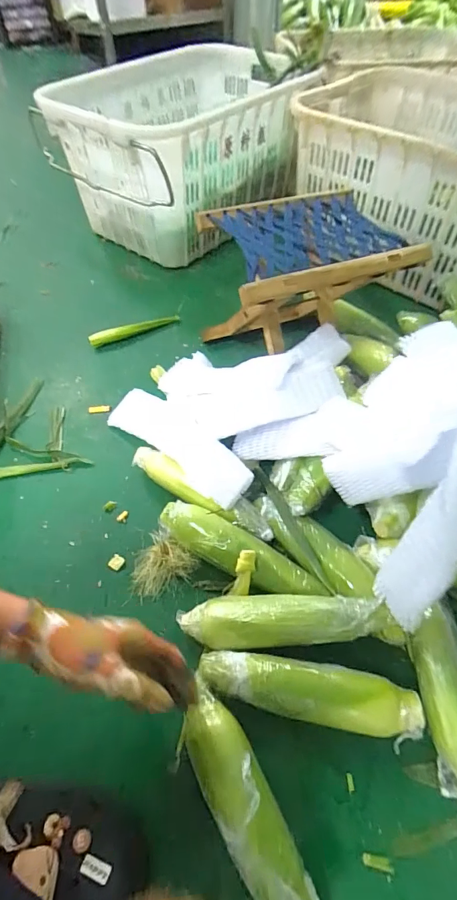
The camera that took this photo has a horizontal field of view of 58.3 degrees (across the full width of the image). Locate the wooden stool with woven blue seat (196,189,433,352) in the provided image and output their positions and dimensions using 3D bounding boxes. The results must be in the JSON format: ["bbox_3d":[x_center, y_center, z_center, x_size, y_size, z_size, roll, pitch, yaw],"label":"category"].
[{"bbox_3d":[0.110,-0.252,0.695,0.269,0.237,0.227,-16,56,-12],"label":"wooden stool with woven blue seat"}]

